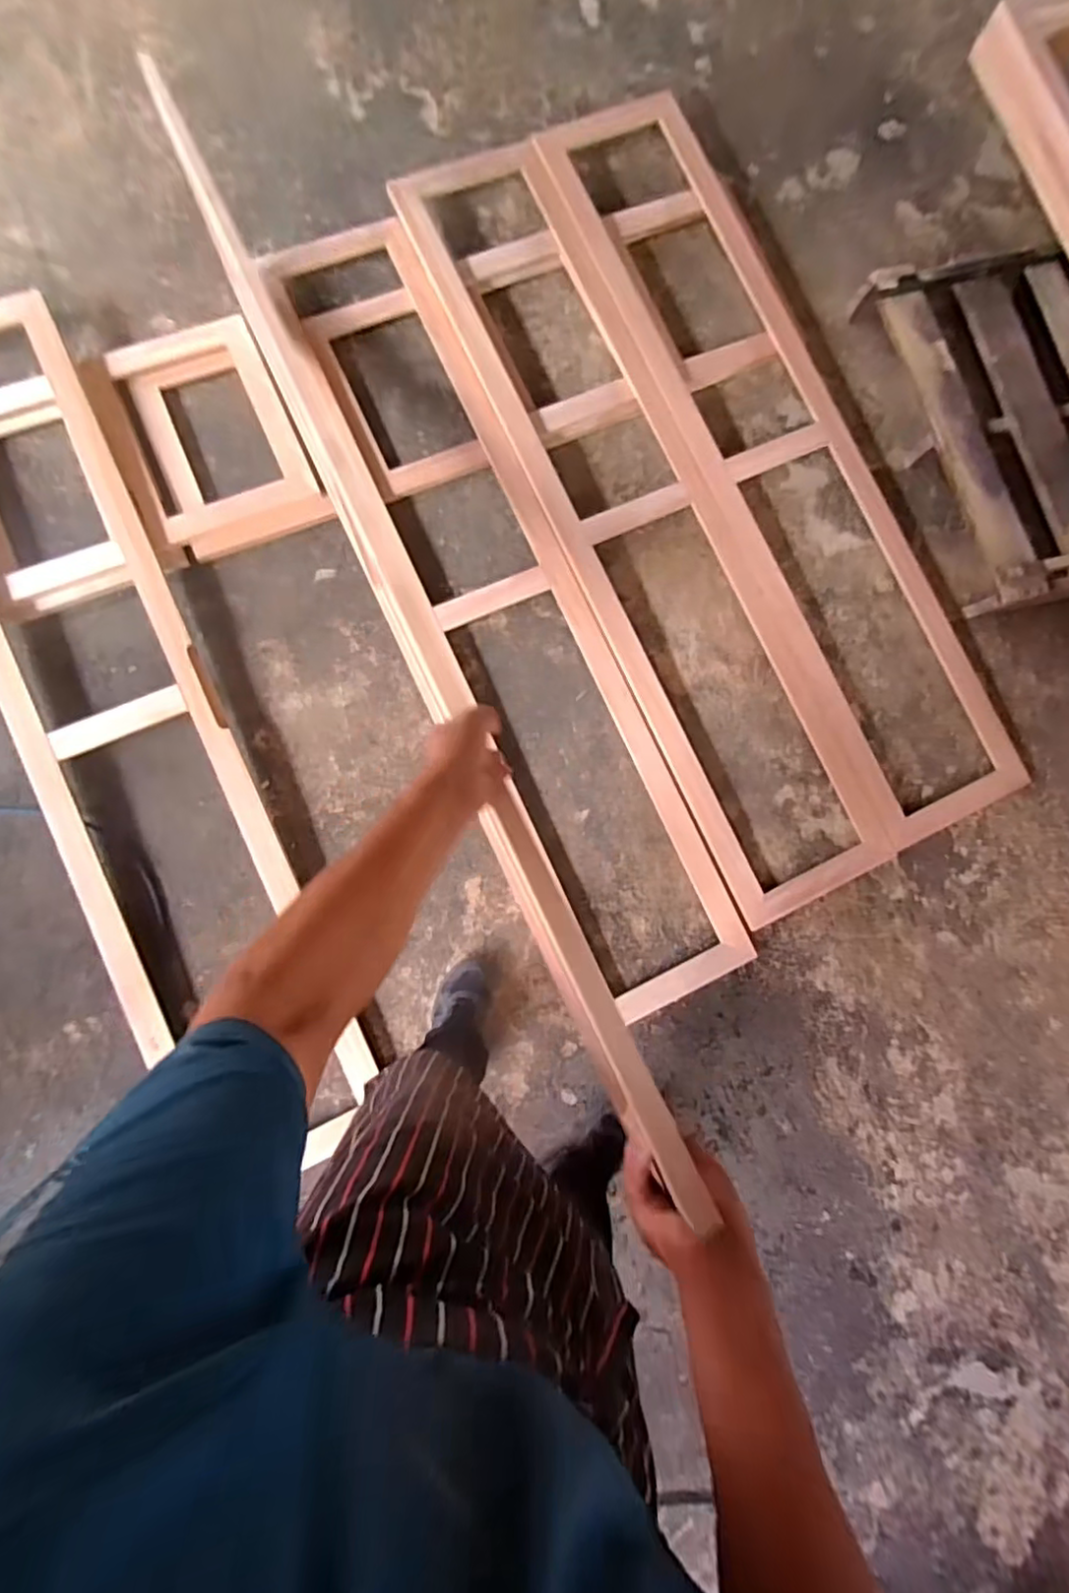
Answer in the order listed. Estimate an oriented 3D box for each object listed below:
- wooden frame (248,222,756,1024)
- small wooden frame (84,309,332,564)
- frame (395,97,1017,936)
[{"bbox_3d":[-0.111,-0.472,1.414,0.399,0.070,1.810,-25,86,-7],"label":"wooden frame"},{"bbox_3d":[-0.739,-0.808,1.411,0.378,0.062,0.516,-25,85,-8],"label":"small wooden frame"},{"bbox_3d":[0.414,-0.738,1.493,0.788,0.068,1.942,-26,86,-7],"label":"frame"}]

